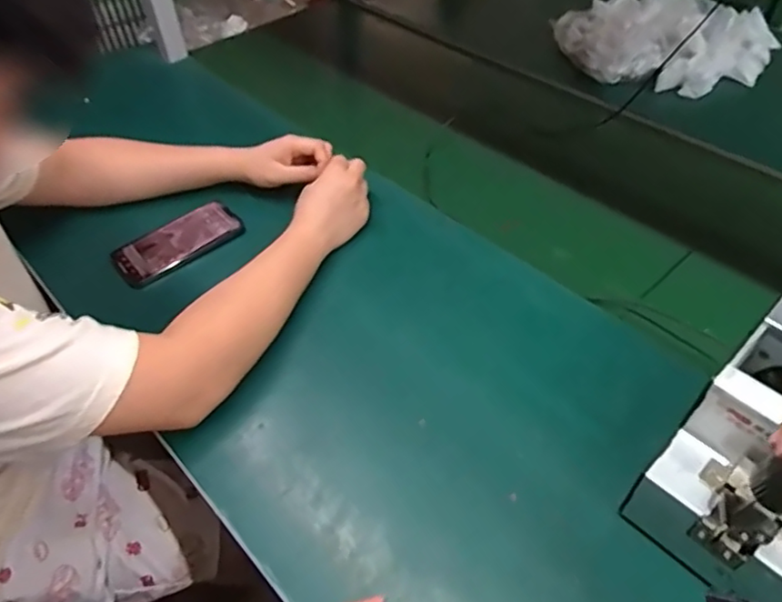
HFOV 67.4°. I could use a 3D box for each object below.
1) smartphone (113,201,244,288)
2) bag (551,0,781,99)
[{"bbox_3d":[-0.277,-0.080,0.766,0.161,0.007,0.087,-35,55,-27],"label":"smartphone"},{"bbox_3d":[0.465,-0.459,1.023,0.352,0.080,0.266,25,54,23],"label":"bag"}]

